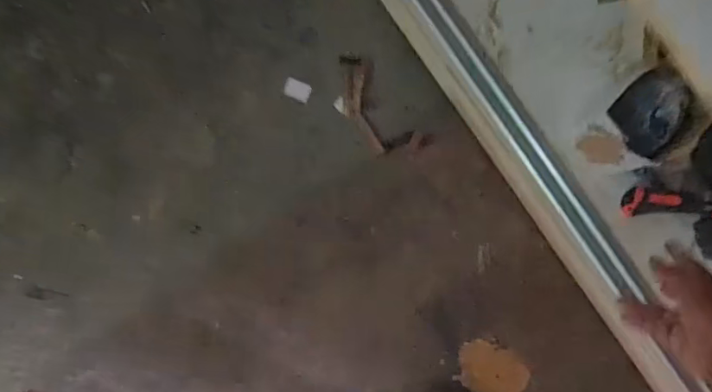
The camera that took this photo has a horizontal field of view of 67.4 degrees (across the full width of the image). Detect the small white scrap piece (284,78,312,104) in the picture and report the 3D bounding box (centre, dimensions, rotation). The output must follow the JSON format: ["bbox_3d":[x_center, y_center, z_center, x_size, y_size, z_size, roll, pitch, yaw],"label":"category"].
[{"bbox_3d":[-0.097,-0.177,0.895,0.042,0.017,0.030,24,89,5],"label":"small white scrap piece"}]

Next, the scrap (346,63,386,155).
[{"bbox_3d":[0.007,-0.144,0.890,0.041,0.008,0.157,-15,86,3],"label":"scrap"}]

